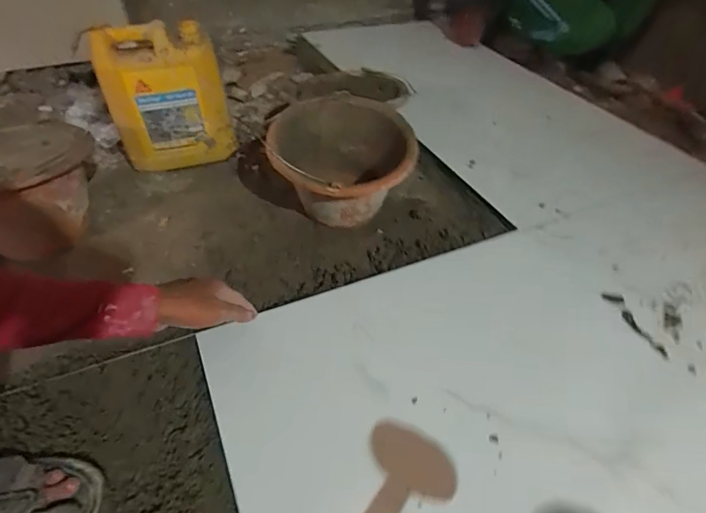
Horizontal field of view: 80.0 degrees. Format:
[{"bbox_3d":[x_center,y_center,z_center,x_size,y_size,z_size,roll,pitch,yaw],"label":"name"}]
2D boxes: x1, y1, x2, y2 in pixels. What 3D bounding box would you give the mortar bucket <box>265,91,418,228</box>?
[{"bbox_3d":[-0.016,-0.155,0.789,0.228,0.181,0.256,7,44,6],"label":"mortar bucket"}]

